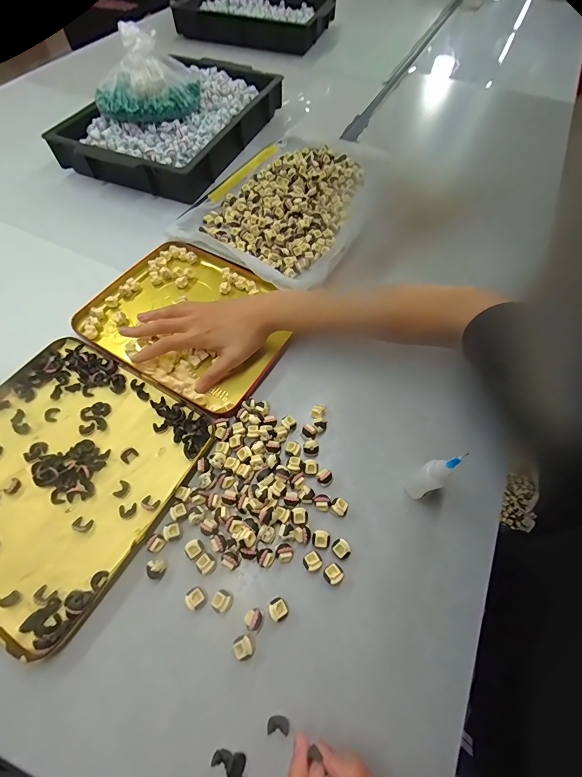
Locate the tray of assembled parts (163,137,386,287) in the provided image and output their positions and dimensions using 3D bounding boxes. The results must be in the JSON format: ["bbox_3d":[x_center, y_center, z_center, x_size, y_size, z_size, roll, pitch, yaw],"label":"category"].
[{"bbox_3d":[0.000,-0.319,0.541,0.248,0.025,0.369,24,64,12],"label":"tray of assembled parts"}]

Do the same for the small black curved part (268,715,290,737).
[{"bbox_3d":[-0.009,0.252,0.247,0.016,0.005,0.010,6,63,3],"label":"small black curved part"}]

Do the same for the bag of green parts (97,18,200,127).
[{"bbox_3d":[-0.238,-0.515,0.554,0.169,0.102,0.093,-38,68,-19],"label":"bag of green parts"}]

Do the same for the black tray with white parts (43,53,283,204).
[{"bbox_3d":[-0.213,-0.520,0.624,0.269,0.056,0.397,20,63,10],"label":"black tray with white parts"}]

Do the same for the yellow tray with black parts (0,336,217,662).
[{"bbox_3d":[-0.237,0.078,0.337,0.245,0.018,0.238,28,65,14],"label":"yellow tray with black parts"}]

